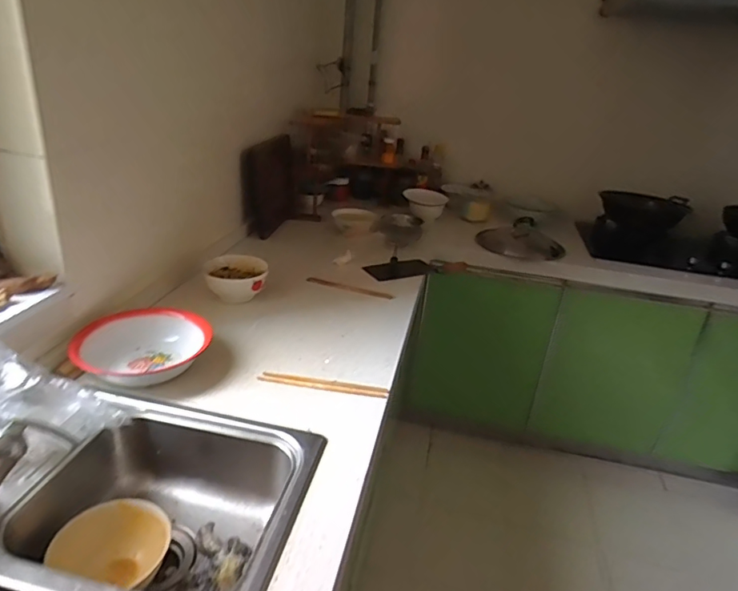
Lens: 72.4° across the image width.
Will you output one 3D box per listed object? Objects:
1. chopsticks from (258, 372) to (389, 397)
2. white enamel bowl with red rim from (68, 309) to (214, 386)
[{"bbox_3d":[-0.083,0.164,0.937,0.237,0.010,0.026,7,26,6],"label":"chopsticks"},{"bbox_3d":[-0.430,0.101,0.963,0.229,0.086,0.205,-14,32,-33],"label":"white enamel bowl with red rim"}]

